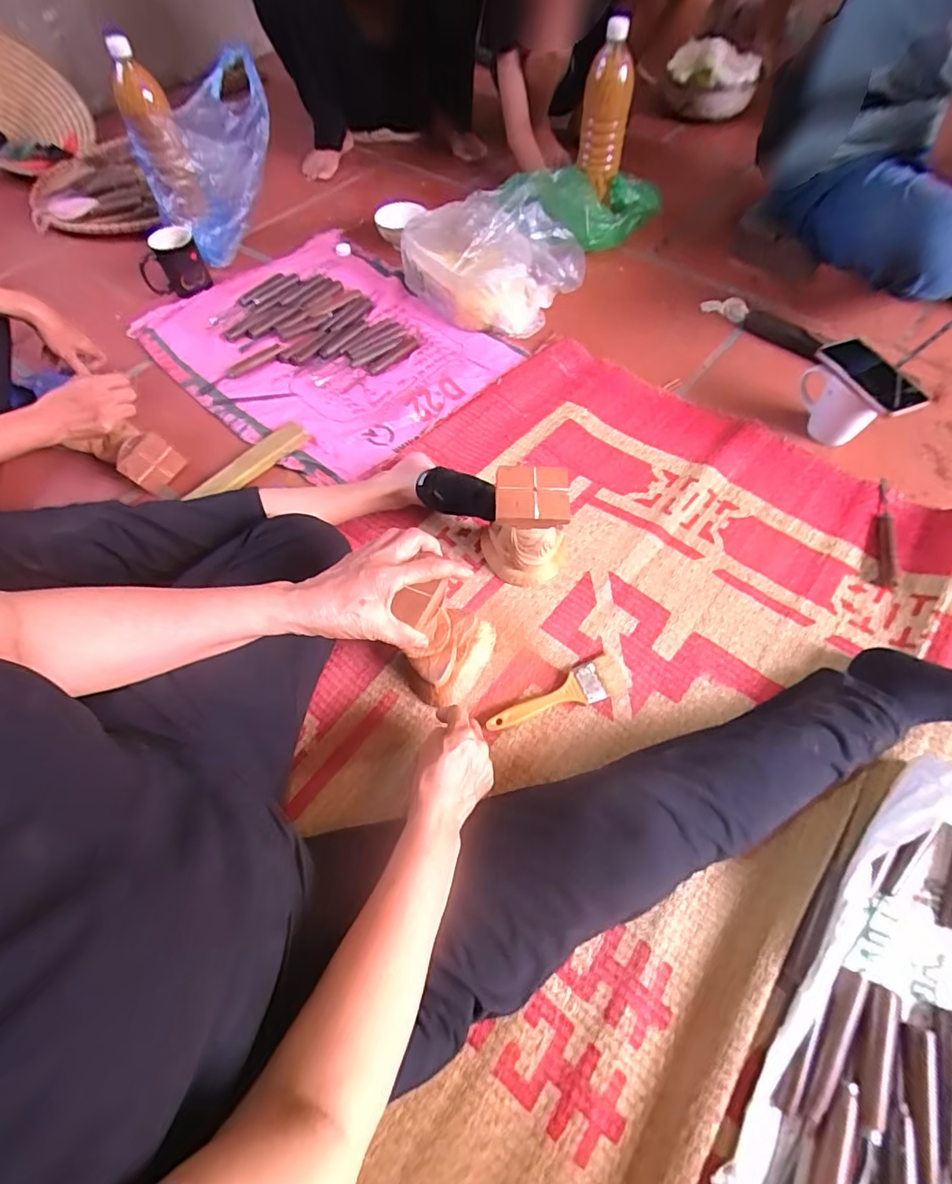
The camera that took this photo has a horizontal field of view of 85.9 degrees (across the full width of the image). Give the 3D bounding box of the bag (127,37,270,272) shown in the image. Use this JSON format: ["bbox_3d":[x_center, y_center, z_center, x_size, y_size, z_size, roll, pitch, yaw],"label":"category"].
[{"bbox_3d":[-0.486,-0.782,0.958,0.251,0.245,0.106,-15,61,-6],"label":"bag"}]

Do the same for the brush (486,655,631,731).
[{"bbox_3d":[0.097,0.121,0.612,0.176,0.016,0.045,-16,61,-5],"label":"brush"}]

